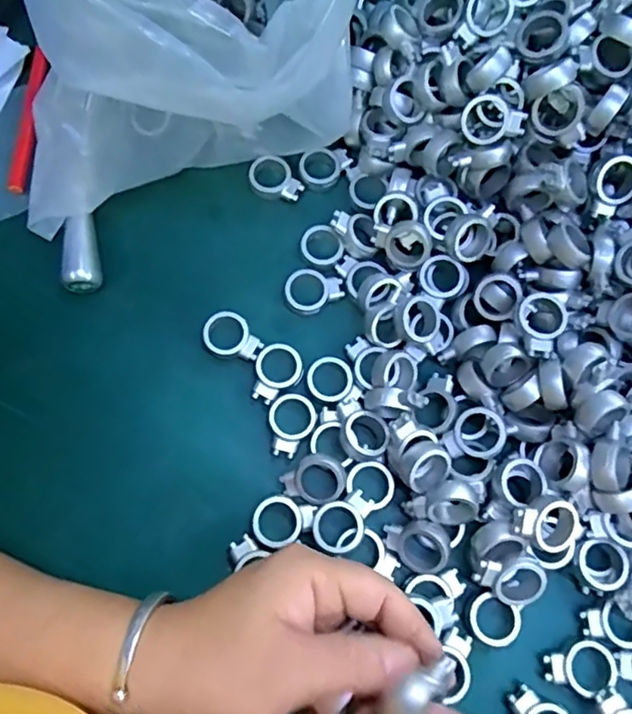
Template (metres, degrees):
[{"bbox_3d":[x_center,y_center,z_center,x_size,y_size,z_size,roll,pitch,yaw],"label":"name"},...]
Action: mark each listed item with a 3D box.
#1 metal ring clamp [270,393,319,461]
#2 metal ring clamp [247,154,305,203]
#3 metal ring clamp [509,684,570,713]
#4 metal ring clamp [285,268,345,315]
[{"bbox_3d":[-0.014,0.037,0.315,0.025,0.004,0.034,23,75,5],"label":"metal ring clamp"},{"bbox_3d":[-0.025,-0.107,0.354,0.033,0.005,0.025,38,88,-3],"label":"metal ring clamp"},{"bbox_3d":[0.110,0.177,0.280,0.034,0.010,0.024,42,78,9],"label":"metal ring clamp"},{"bbox_3d":[-0.001,-0.038,0.337,0.034,0.006,0.026,-6,75,-3],"label":"metal ring clamp"}]

